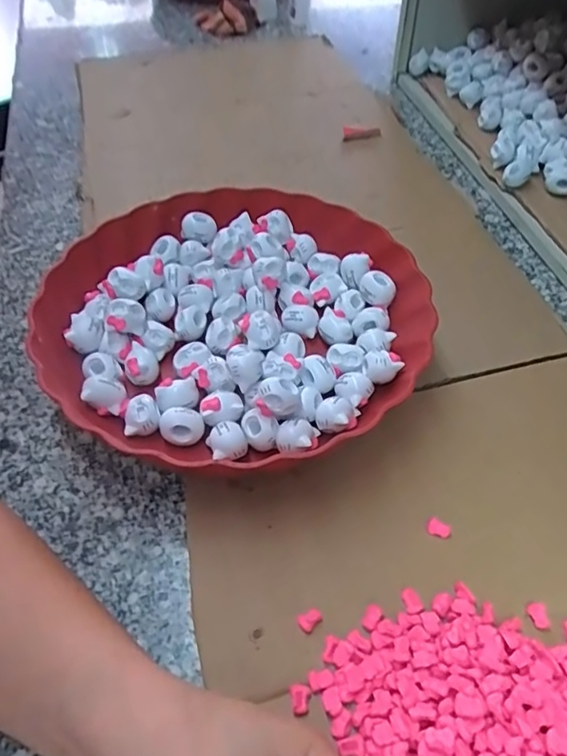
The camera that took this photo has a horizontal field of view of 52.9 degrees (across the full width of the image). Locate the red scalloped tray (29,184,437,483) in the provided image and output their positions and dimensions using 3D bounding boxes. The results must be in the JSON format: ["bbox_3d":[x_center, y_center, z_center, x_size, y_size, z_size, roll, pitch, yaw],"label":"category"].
[{"bbox_3d":[-0.033,-0.036,0.382,0.242,0.048,0.236,-30,57,-24],"label":"red scalloped tray"}]

